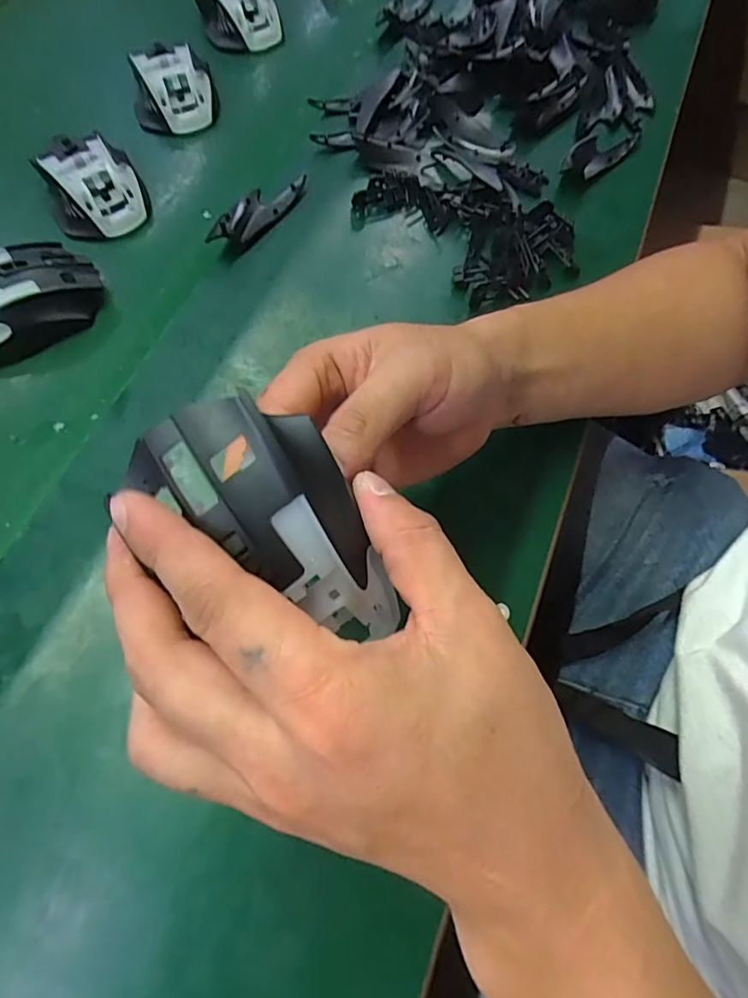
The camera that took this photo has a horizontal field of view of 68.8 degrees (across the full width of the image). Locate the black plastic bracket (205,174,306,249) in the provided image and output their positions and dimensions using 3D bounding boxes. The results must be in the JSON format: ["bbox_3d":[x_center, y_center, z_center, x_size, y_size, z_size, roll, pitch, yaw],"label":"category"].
[{"bbox_3d":[-0.093,-0.224,0.428,0.028,0.022,0.095,34,69,12],"label":"black plastic bracket"}]

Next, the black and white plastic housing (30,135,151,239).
[{"bbox_3d":[-0.220,-0.245,0.426,0.069,0.033,0.071,-24,69,-13],"label":"black and white plastic housing"}]

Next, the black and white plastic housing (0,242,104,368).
[{"bbox_3d":[-0.248,-0.137,0.379,0.062,0.032,0.110,40,70,14],"label":"black and white plastic housing"}]

